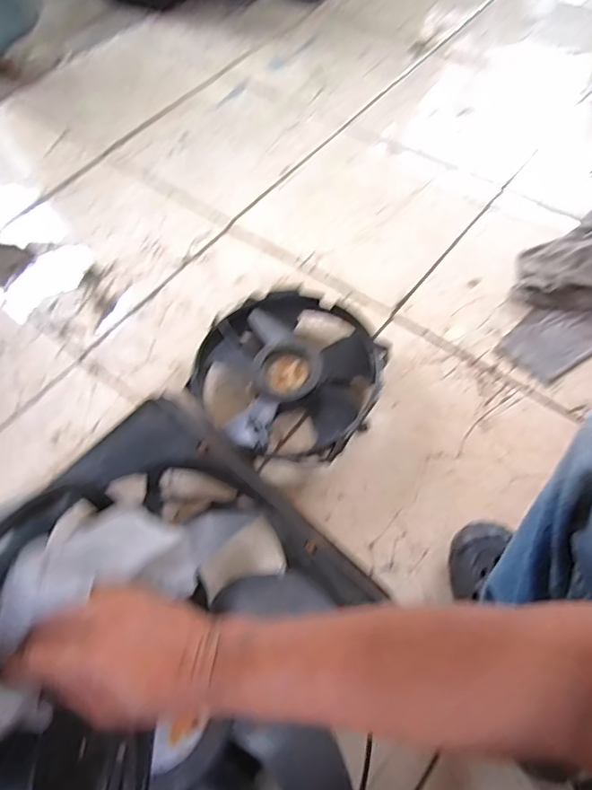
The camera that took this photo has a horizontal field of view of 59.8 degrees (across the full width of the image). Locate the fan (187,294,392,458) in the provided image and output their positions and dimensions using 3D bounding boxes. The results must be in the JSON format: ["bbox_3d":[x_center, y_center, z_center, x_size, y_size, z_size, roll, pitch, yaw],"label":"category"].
[{"bbox_3d":[-0.014,-0.037,0.851,0.291,0.066,0.297,-2,61,3],"label":"fan"}]

